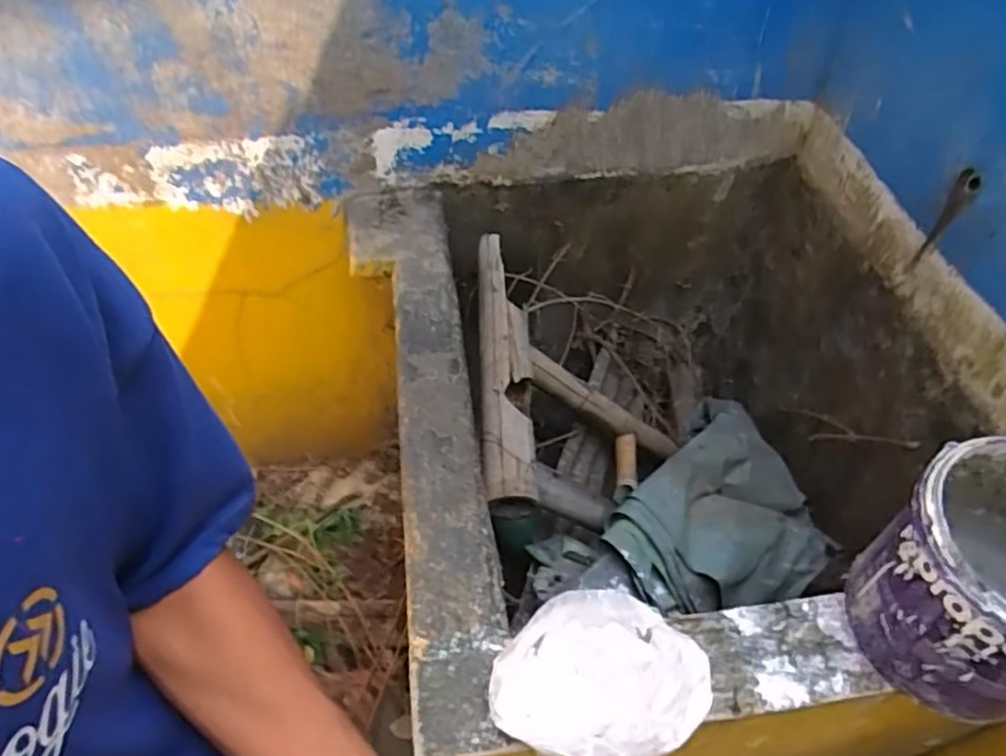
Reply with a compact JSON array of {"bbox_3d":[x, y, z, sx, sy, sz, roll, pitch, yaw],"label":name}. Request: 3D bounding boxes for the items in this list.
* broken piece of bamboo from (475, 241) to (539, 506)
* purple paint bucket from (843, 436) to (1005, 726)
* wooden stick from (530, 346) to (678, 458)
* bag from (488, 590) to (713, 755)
[{"bbox_3d":[0.002,-0.039,1.012,0.077,0.040,0.480,-2,52,-3],"label":"broken piece of bamboo"},{"bbox_3d":[0.420,0.175,0.584,0.191,0.177,0.177,1,51,-1],"label":"purple paint bucket"},{"bbox_3d":[0.193,0.066,1.248,0.041,0.506,0.049,-35,48,24],"label":"wooden stick"},{"bbox_3d":[0.089,0.263,0.592,0.187,0.083,0.131,8,52,5],"label":"bag"}]

